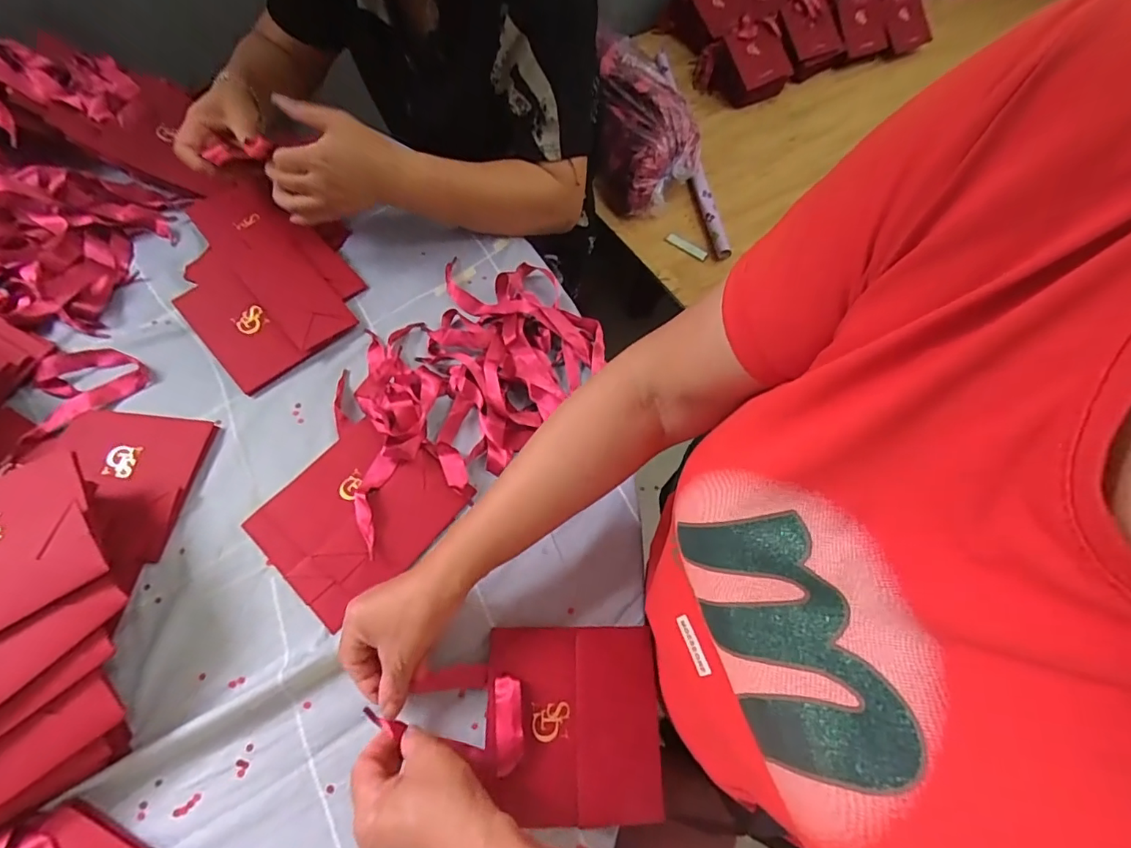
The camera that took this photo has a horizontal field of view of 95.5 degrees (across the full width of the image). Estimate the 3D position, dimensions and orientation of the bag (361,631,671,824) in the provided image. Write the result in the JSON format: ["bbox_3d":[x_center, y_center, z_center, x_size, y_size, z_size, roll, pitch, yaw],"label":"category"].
[{"bbox_3d":[-0.016,0.233,0.407,0.185,0.040,0.134,0,66,-1],"label":"bag"}]

